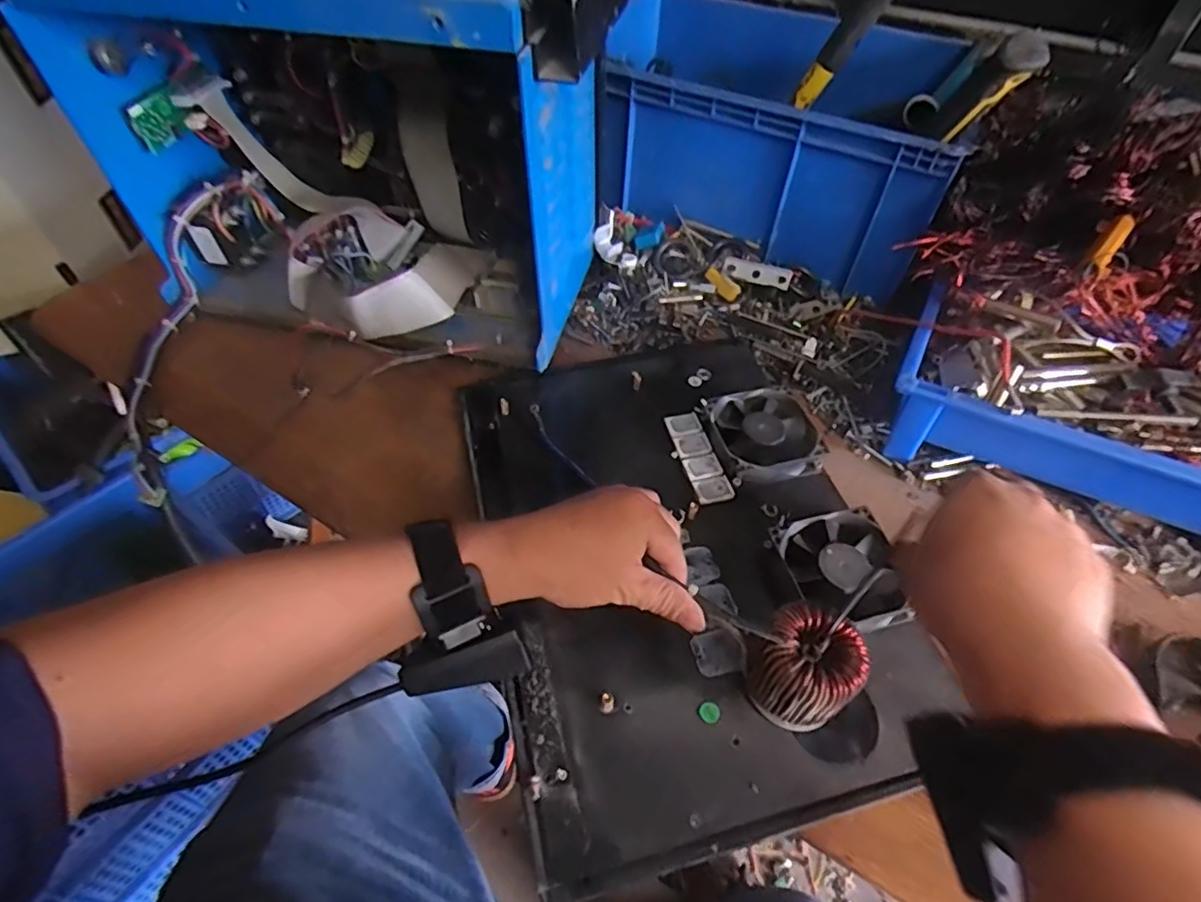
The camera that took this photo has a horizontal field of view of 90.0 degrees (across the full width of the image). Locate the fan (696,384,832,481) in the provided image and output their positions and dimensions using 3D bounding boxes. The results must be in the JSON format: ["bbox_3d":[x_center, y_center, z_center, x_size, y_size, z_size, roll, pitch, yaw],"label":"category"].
[{"bbox_3d":[0.133,-0.014,0.494,0.082,0.026,0.080,-12,51,-13],"label":"fan"}]

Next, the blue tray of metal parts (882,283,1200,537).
[{"bbox_3d":[0.409,-0.044,0.496,0.302,0.085,0.210,21,51,15],"label":"blue tray of metal parts"}]

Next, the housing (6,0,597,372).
[{"bbox_3d":[-0.209,-0.258,0.528,0.386,0.287,0.209,13,50,8],"label":"housing"}]

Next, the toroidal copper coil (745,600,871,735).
[{"bbox_3d":[0.120,0.131,0.354,0.053,0.068,0.050,2,49,-2],"label":"toroidal copper coil"}]

